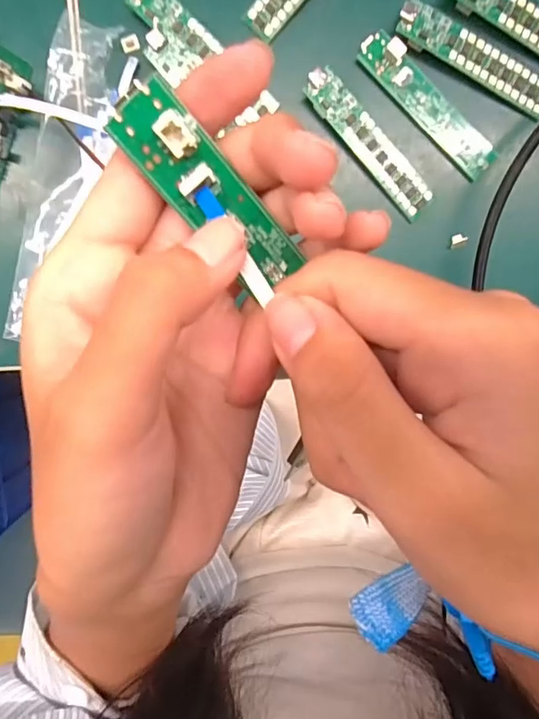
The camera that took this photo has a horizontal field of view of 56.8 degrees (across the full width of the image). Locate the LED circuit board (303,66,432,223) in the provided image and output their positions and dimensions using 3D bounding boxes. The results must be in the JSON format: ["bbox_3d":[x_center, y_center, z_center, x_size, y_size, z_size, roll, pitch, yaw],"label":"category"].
[{"bbox_3d":[0.050,-0.107,0.246,0.019,0.004,0.083,-44,101,1],"label":"LED circuit board"}]

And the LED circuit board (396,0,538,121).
[{"bbox_3d":[0.099,-0.145,0.240,0.082,0.005,0.018,27,98,-8],"label":"LED circuit board"}]

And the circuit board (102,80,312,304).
[{"bbox_3d":[-0.014,-0.039,0.119,0.017,0.007,0.055,-39,111,11],"label":"circuit board"}]

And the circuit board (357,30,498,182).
[{"bbox_3d":[0.078,-0.124,0.243,0.085,0.010,0.018,43,96,-6],"label":"circuit board"}]

